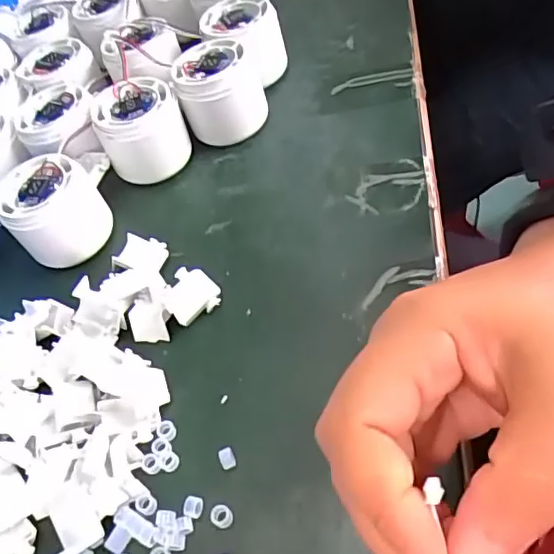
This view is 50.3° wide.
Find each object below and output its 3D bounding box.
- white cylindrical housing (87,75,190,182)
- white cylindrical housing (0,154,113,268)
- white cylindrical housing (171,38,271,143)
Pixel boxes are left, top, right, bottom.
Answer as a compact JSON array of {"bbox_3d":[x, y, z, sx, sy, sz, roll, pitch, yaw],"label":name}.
[{"bbox_3d":[-0.093,-0.101,0.401,0.054,0.048,0.051,-8,51,10],"label":"white cylindrical housing"},{"bbox_3d":[-0.142,-0.043,0.378,0.058,0.050,0.058,-8,51,10],"label":"white cylindrical housing"},{"bbox_3d":[-0.039,-0.128,0.413,0.059,0.054,0.059,-8,51,10],"label":"white cylindrical housing"}]

